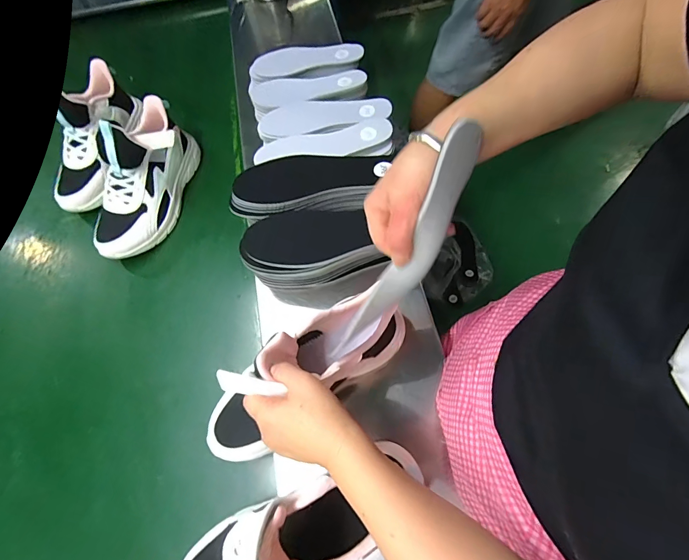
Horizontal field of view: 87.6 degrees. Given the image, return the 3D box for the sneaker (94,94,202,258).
[{"bbox_3d":[-0.334,-0.169,0.585,0.096,0.137,0.263,13,68,8],"label":"sneaker"}]

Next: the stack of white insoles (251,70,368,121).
[{"bbox_3d":[-0.068,-0.347,0.656,0.212,0.032,0.080,-6,66,0],"label":"stack of white insoles"}]

